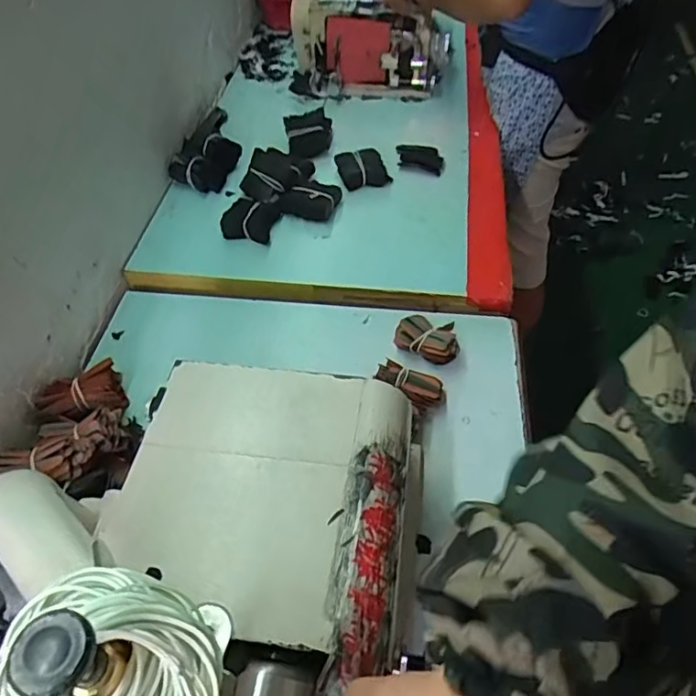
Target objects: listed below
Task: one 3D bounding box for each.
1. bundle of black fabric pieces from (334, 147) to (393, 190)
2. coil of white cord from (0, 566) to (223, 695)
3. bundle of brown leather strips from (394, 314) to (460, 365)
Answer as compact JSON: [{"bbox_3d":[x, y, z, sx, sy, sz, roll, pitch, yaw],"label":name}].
[{"bbox_3d":[0.022,-0.298,0.906,0.074,0.027,0.076,-16,53,-14],"label":"bundle of black fabric pieces"},{"bbox_3d":[-0.082,0.107,0.187,0.079,0.026,0.059,24,54,17],"label":"coil of white cord"},{"bbox_3d":[0.098,-0.009,0.696,0.079,0.036,0.059,14,52,9],"label":"bundle of brown leather strips"}]

